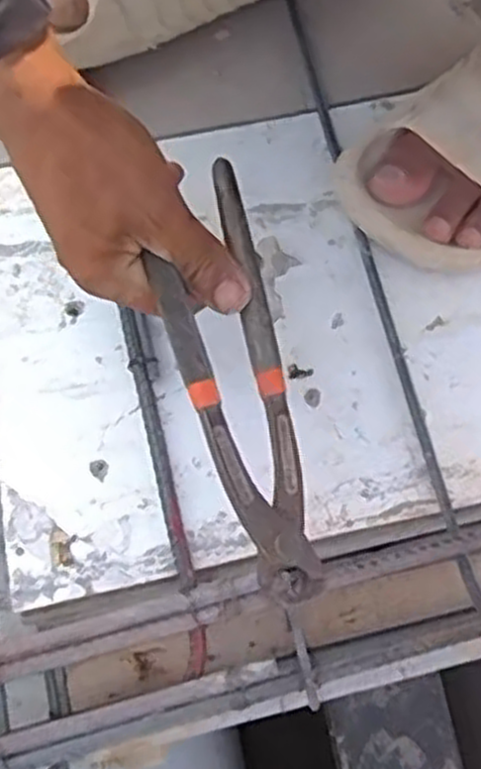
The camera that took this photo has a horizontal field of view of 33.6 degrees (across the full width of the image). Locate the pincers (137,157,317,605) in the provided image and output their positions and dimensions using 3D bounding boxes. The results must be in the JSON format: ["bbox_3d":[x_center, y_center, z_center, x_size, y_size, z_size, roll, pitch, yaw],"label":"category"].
[{"bbox_3d":[-0.006,-0.005,0.379,0.053,0.022,0.210,-11,77,-3],"label":"pincers"}]

